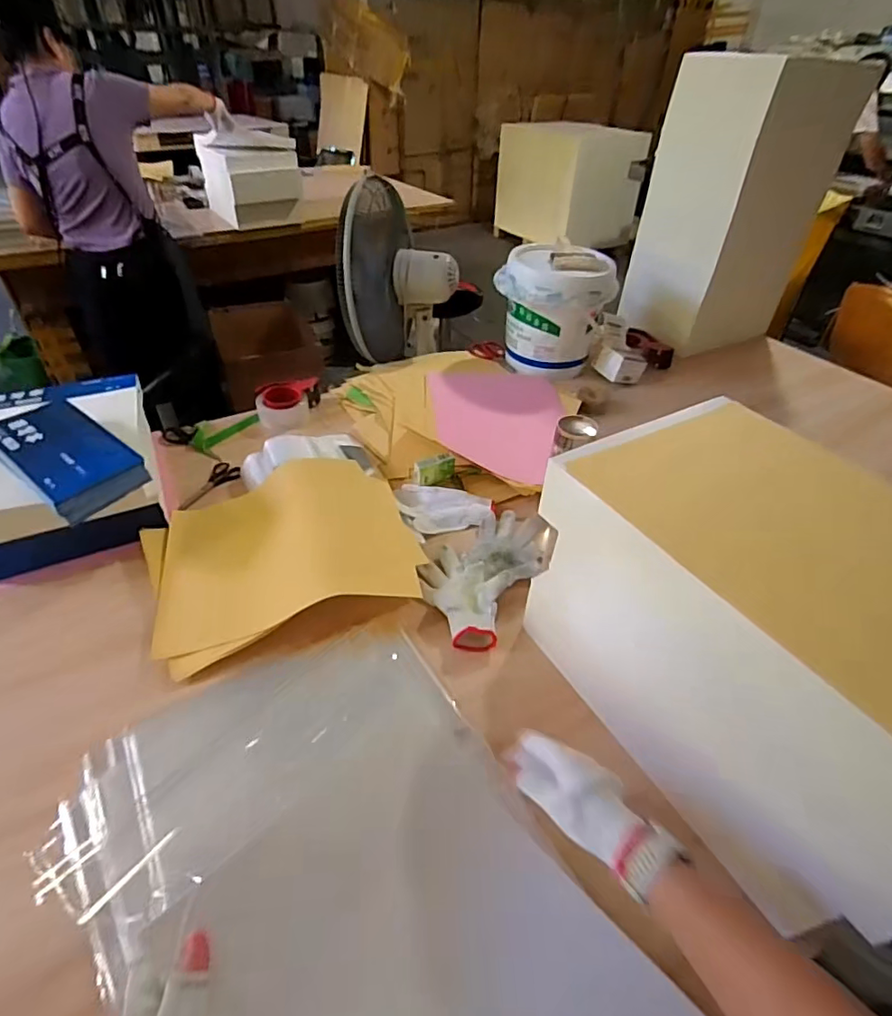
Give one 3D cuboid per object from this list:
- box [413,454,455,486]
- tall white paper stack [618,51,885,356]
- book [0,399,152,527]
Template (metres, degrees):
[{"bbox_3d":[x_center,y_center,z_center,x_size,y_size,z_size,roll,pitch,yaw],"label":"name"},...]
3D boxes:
[{"bbox_3d":[-0.021,-0.071,0.986,0.075,0.044,0.024,-17,47,-22],"label":"box"},{"bbox_3d":[0.754,-0.792,1.428,0.397,0.607,0.295,-21,46,-25],"label":"tall white paper stack"},{"bbox_3d":[-0.581,-0.082,0.805,0.262,0.052,0.133,29,47,27],"label":"book"}]

